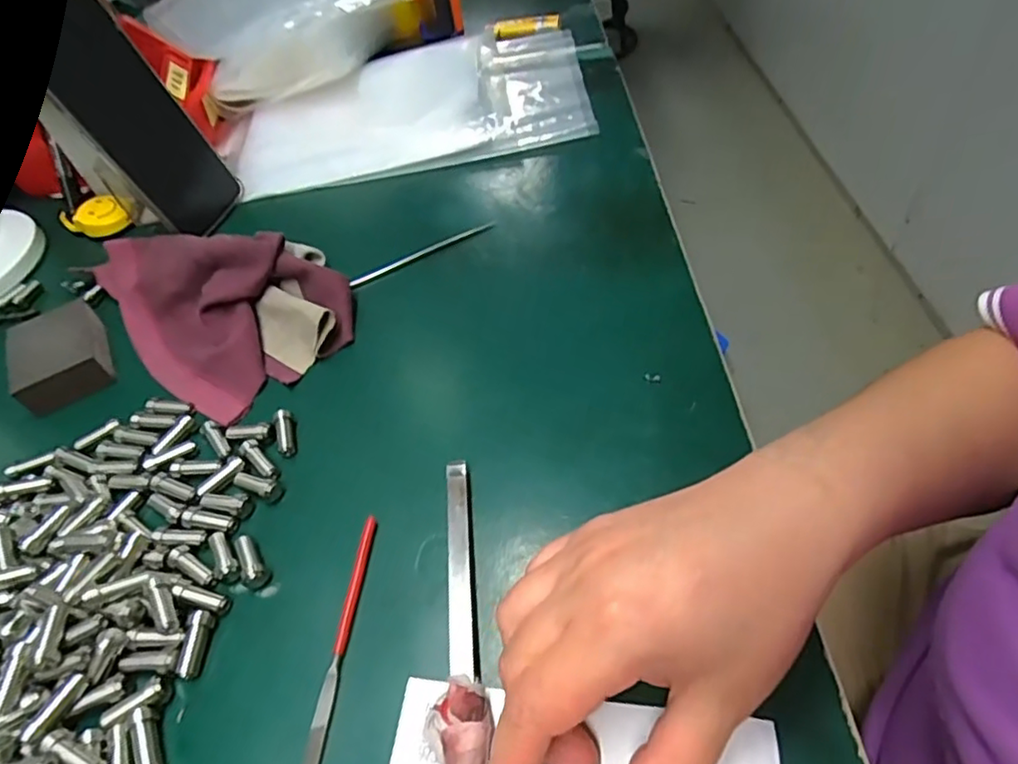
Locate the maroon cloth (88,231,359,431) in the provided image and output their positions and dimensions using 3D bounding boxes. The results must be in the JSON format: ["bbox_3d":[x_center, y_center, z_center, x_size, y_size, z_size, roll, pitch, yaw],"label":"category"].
[{"bbox_3d":[-0.202,-0.067,0.410,0.209,0.036,0.123,32,62,31],"label":"maroon cloth"}]

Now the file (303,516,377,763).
[{"bbox_3d":[-0.075,0.130,0.251,0.007,0.006,0.157,-1,50,10],"label":"file"}]

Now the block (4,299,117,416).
[{"bbox_3d":[-0.286,-0.018,0.393,0.048,0.025,0.069,-29,52,-14],"label":"block"}]

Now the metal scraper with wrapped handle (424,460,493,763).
[{"bbox_3d":[-0.018,0.094,0.260,0.023,0.017,0.136,-5,50,6],"label":"metal scraper with wrapped handle"}]

